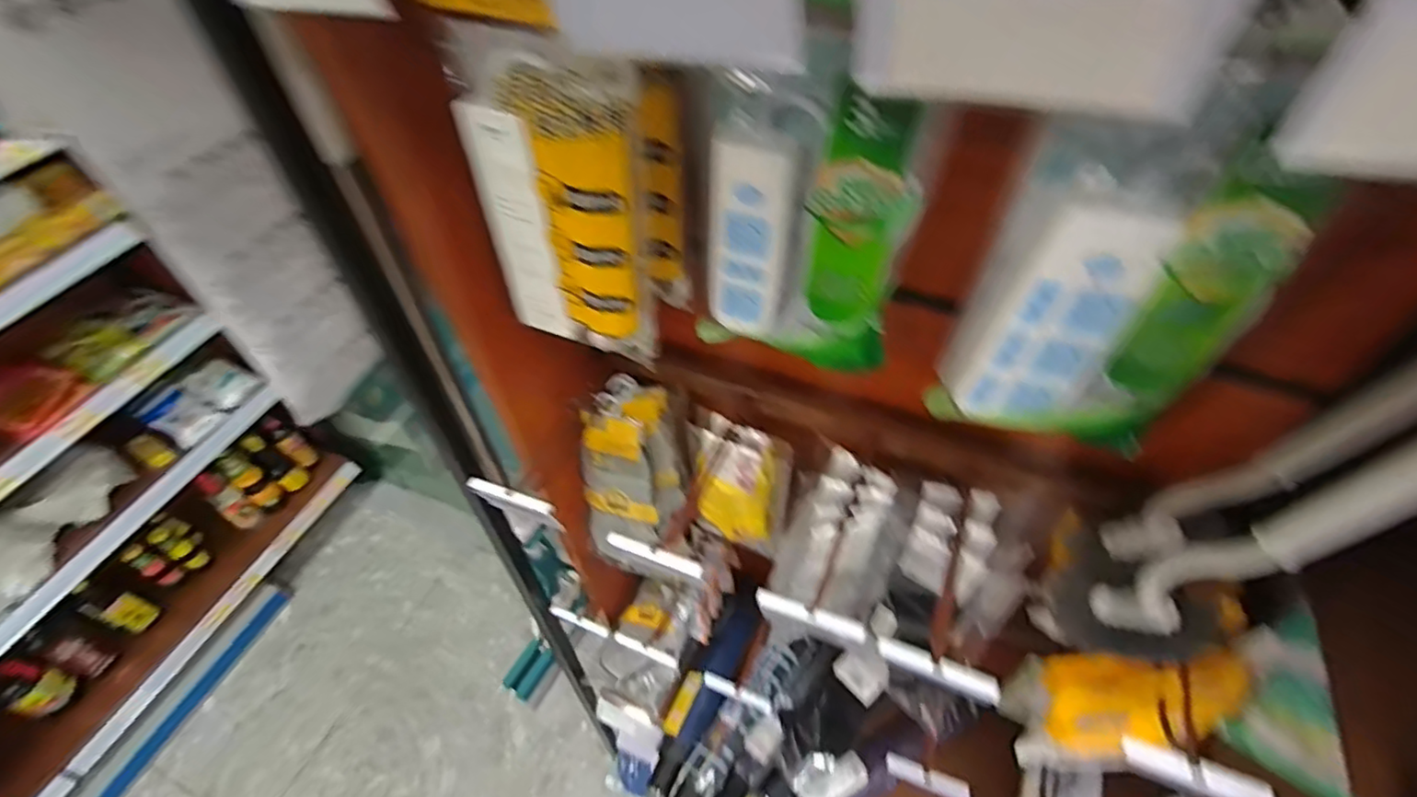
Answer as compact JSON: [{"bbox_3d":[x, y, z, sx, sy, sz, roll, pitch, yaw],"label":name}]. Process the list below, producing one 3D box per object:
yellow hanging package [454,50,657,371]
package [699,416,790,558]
[{"bbox_3d":[-0.103,-0.124,0.435,0.125,0.215,0.031,20,54,17],"label":"yellow hanging package"},{"bbox_3d":[0.032,0.094,0.716,0.096,0.219,0.045,18,54,16],"label":"package"}]

